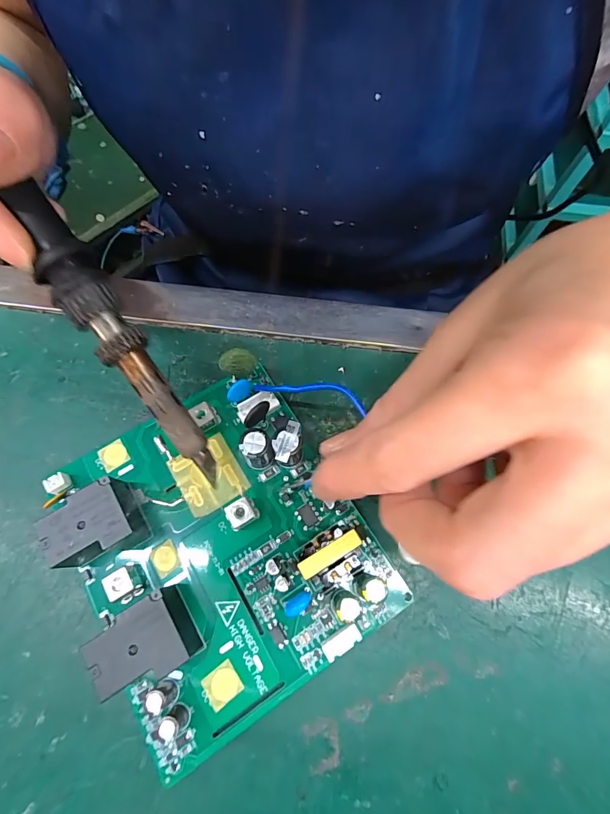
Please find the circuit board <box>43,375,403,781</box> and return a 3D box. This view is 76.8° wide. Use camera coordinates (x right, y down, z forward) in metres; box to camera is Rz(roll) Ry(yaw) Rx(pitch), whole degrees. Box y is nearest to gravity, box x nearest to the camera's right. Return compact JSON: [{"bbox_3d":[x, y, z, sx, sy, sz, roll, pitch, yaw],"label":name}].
[{"bbox_3d":[-0.037,0.053,0.158,0.109,0.025,0.125,-31,73,-11],"label":"circuit board"}]

